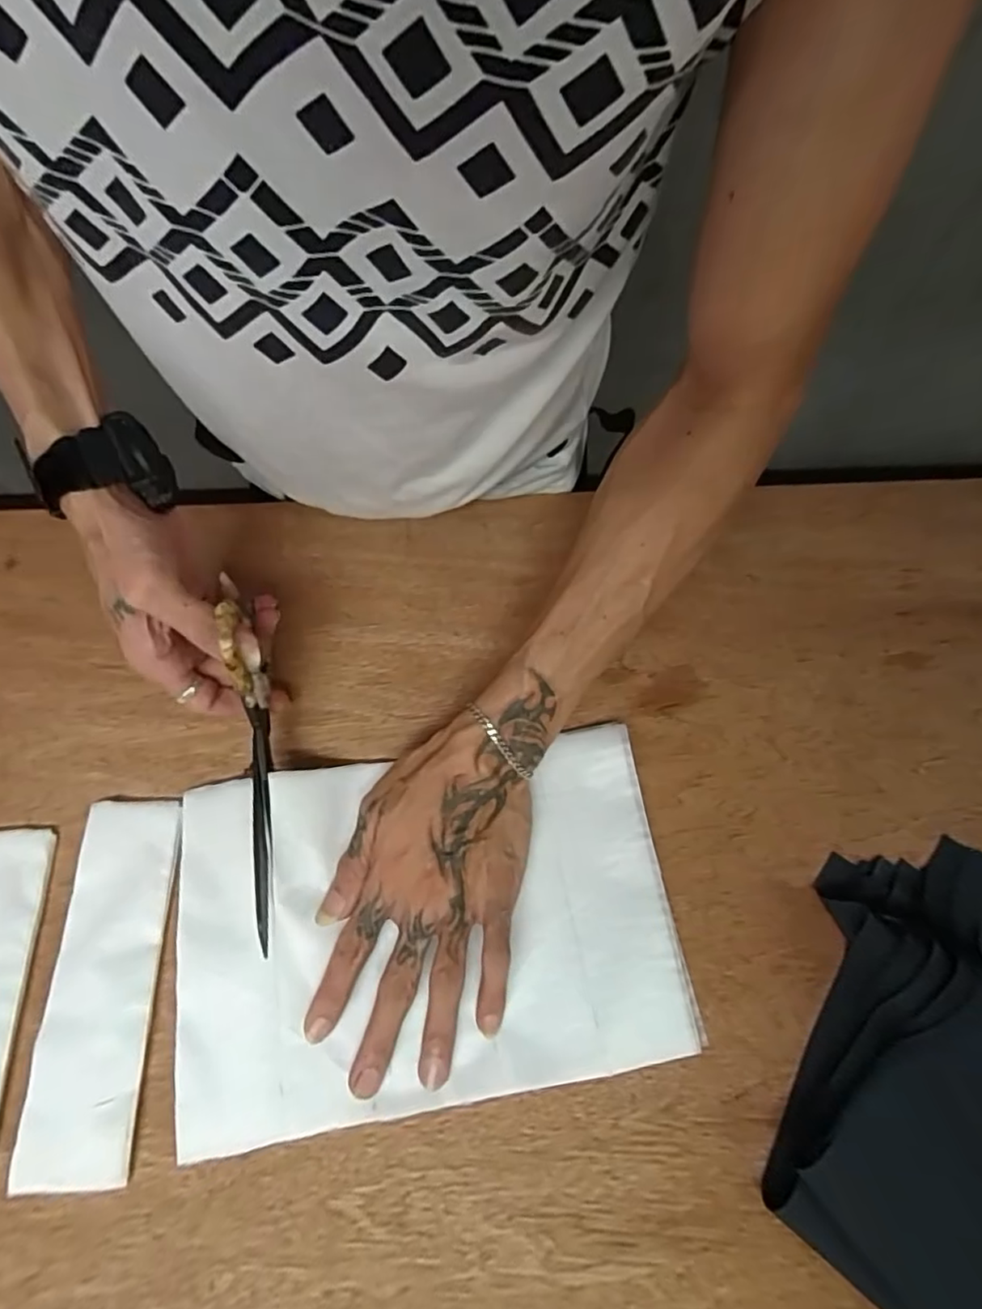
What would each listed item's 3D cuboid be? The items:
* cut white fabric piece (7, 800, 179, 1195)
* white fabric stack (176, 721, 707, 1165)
[{"bbox_3d":[-0.213,0.174,0.326,0.056,0.006,0.182,-1,65,-6],"label":"cut white fabric piece"},{"bbox_3d":[-0.036,0.147,0.336,0.273,0.021,0.182,-8,67,-5],"label":"white fabric stack"}]

